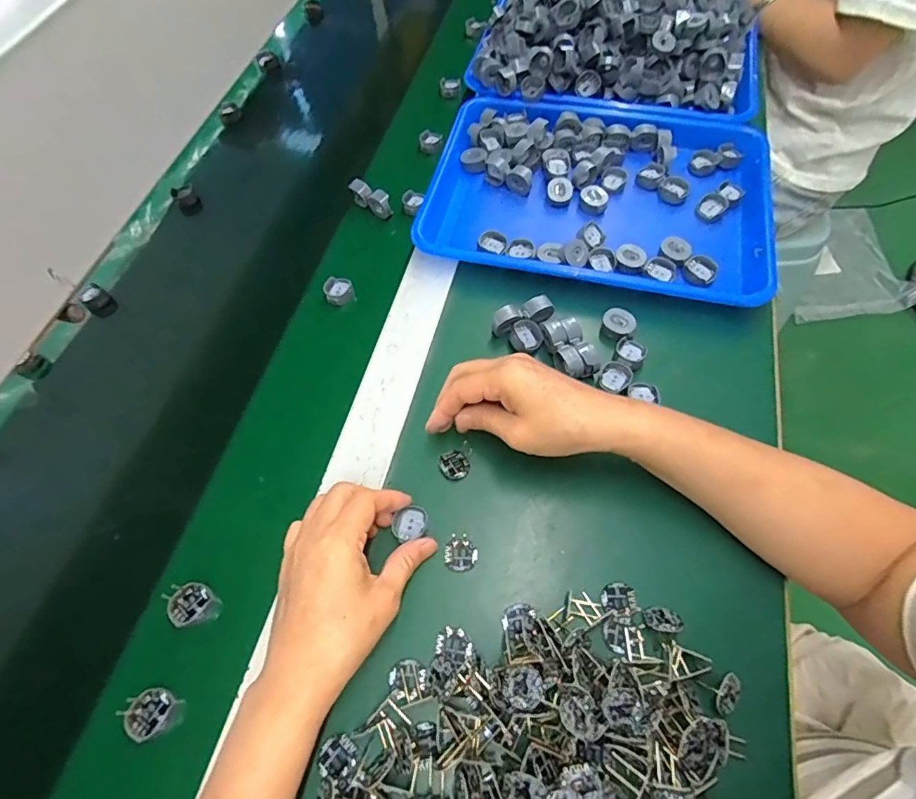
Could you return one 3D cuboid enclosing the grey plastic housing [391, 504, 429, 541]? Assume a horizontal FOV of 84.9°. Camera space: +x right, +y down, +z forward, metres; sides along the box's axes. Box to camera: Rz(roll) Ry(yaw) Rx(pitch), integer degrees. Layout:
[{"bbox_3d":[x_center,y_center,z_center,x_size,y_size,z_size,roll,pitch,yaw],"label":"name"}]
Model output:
[{"bbox_3d":[-0.035,0.091,0.369,0.026,0.007,0.021,-26,64,-10],"label":"grey plastic housing"}]

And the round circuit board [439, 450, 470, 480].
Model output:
[{"bbox_3d":[-0.003,0.051,0.392,0.021,0.004,0.024,-27,64,-10],"label":"round circuit board"}]

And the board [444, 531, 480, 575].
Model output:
[{"bbox_3d":[0.001,0.112,0.364,0.024,0.004,0.026,-2,62,3],"label":"board"}]

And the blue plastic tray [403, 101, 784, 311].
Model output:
[{"bbox_3d":[0.142,-0.216,0.510,0.324,0.031,0.247,12,64,10],"label":"blue plastic tray"}]

